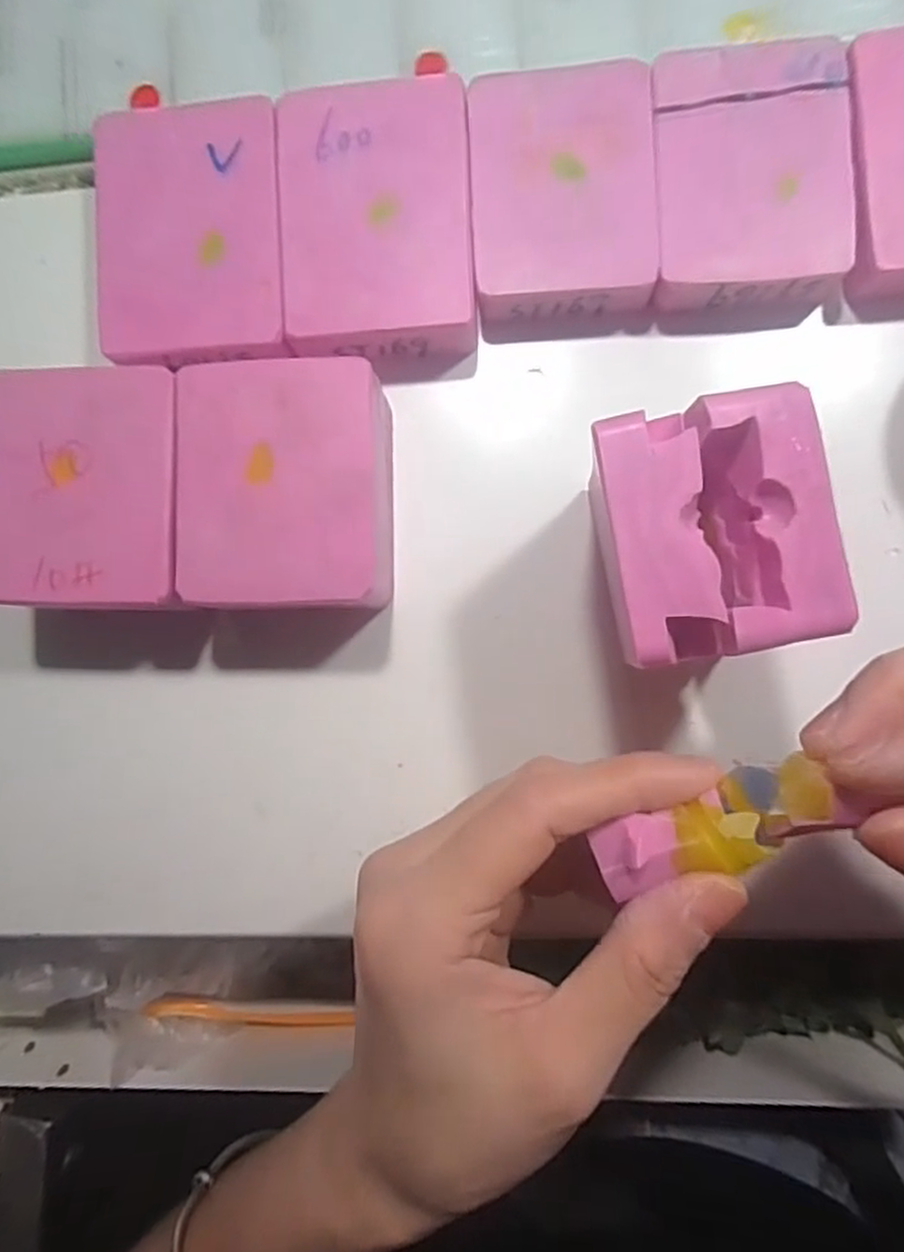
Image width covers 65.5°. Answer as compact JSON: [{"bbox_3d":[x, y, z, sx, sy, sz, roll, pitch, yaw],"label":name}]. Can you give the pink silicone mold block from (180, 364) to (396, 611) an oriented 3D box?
[{"bbox_3d":[-0.046,-0.039,0.210,0.060,0.032,0.069,-1,89,5],"label":"pink silicone mold block"}]

